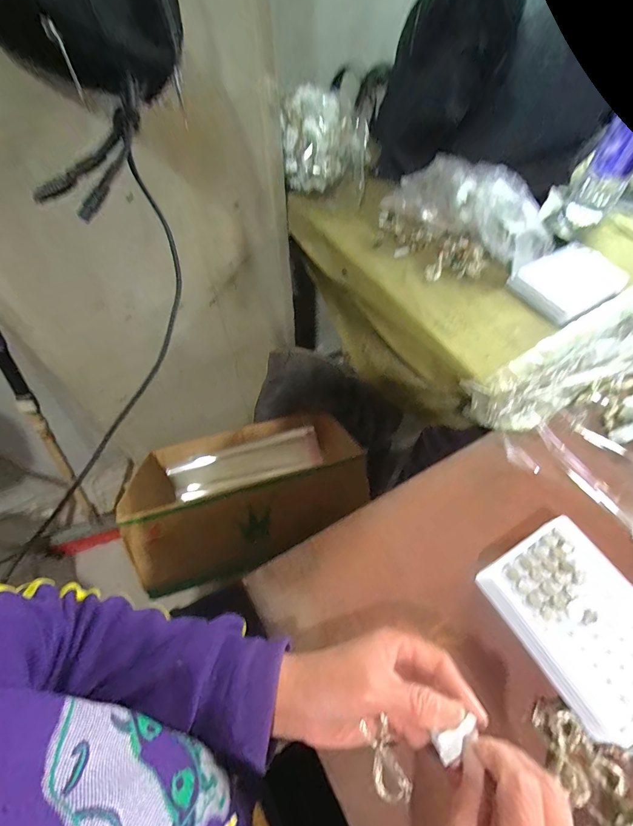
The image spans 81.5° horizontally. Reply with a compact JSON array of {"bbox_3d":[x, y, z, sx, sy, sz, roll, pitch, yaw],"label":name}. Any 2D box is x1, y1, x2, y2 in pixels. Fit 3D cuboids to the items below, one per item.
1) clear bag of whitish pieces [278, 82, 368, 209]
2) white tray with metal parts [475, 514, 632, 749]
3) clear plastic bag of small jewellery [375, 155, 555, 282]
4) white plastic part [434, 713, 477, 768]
[{"bbox_3d":[0.017,-0.428,0.588,0.133,0.094,0.134,6,64,2],"label":"clear bag of whitish pieces"},{"bbox_3d":[0.219,0.171,0.298,0.107,0.027,0.144,-28,64,-14],"label":"white tray with metal parts"},{"bbox_3d":[0.214,-0.294,0.523,0.242,0.071,0.227,11,61,7],"label":"clear plastic bag of small jewellery"},{"bbox_3d":[0.084,0.195,0.221,0.028,0.005,0.015,-32,65,-12],"label":"white plastic part"}]

